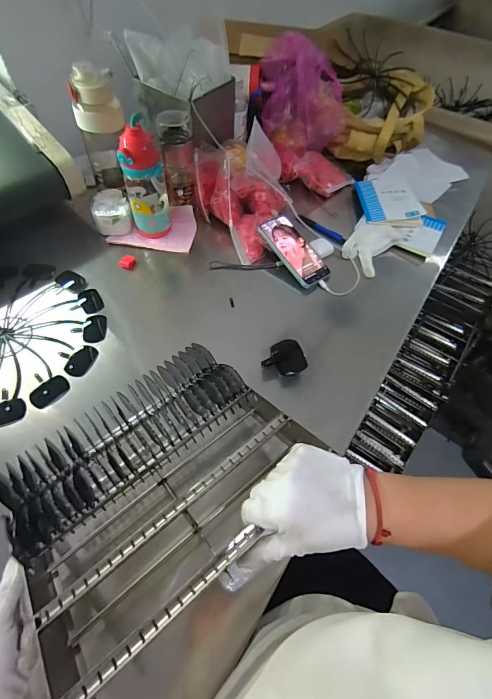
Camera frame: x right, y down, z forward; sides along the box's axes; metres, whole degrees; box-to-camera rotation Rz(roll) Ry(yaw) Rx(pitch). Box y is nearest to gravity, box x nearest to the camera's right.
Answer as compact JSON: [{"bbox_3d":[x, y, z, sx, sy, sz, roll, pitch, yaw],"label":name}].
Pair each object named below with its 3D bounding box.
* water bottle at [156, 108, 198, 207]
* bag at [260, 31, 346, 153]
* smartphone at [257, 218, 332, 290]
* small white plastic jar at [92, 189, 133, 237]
[{"bbox_3d":[-0.134,-0.375,0.721,0.064,0.162,0.064,-2,58,-6],"label":"water bottle"},{"bbox_3d":[0.130,-0.603,0.844,0.188,0.151,0.185,2,58,-3],"label":"bag"},{"bbox_3d":[0.096,-0.196,0.711,0.075,0.010,0.159,-31,78,-21],"label":"smartphone"},{"bbox_3d":[-0.281,-0.285,0.754,0.075,0.056,0.087,-16,61,-14],"label":"small white plastic jar"}]

